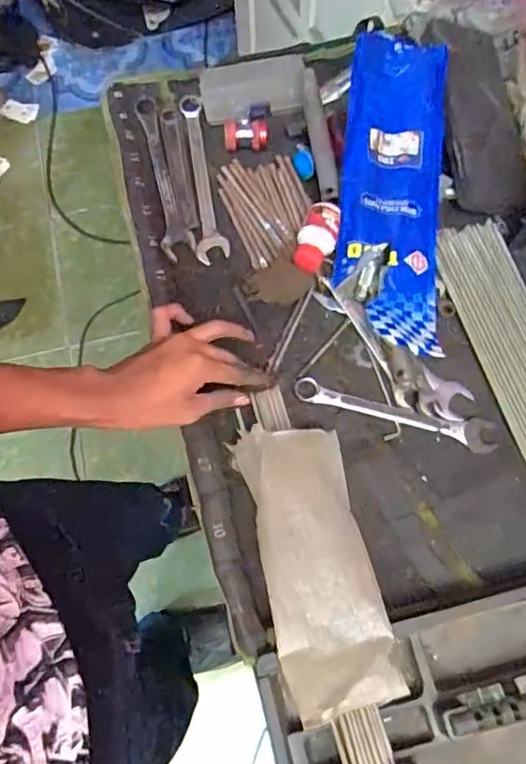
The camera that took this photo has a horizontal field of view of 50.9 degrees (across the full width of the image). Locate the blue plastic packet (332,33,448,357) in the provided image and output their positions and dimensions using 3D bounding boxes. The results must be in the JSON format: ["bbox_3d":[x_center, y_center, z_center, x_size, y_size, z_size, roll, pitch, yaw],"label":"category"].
[{"bbox_3d":[0.136,-0.199,0.573,0.108,0.033,0.338,3,84,-4],"label":"blue plastic packet"}]

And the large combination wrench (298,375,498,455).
[{"bbox_3d":[0.128,0.032,0.547,0.196,0.009,0.033,14,72,5],"label":"large combination wrench"}]

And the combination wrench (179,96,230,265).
[{"bbox_3d":[-0.069,-0.236,0.635,0.034,0.018,0.216,-8,72,-2],"label":"combination wrench"}]

